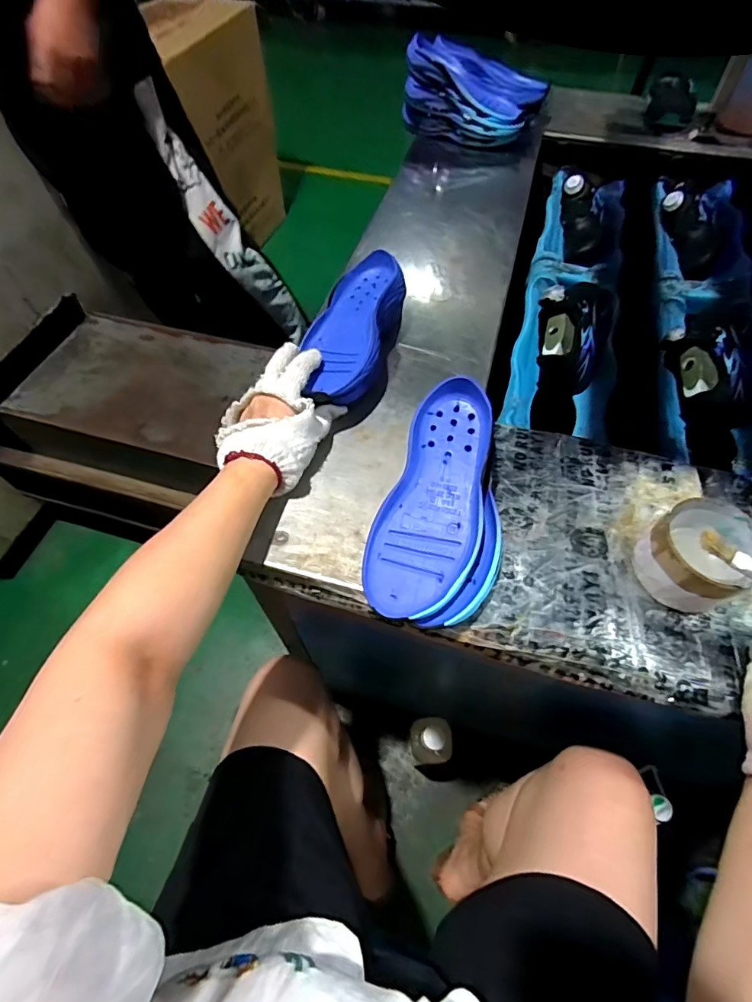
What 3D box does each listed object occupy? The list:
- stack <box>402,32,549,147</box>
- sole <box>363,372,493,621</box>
[{"bbox_3d":[0.166,-0.683,0.812,0.234,0.119,0.117,11,59,6],"label":"stack"},{"bbox_3d":[0.053,-0.007,0.407,0.088,0.045,0.216,14,59,8],"label":"sole"}]

